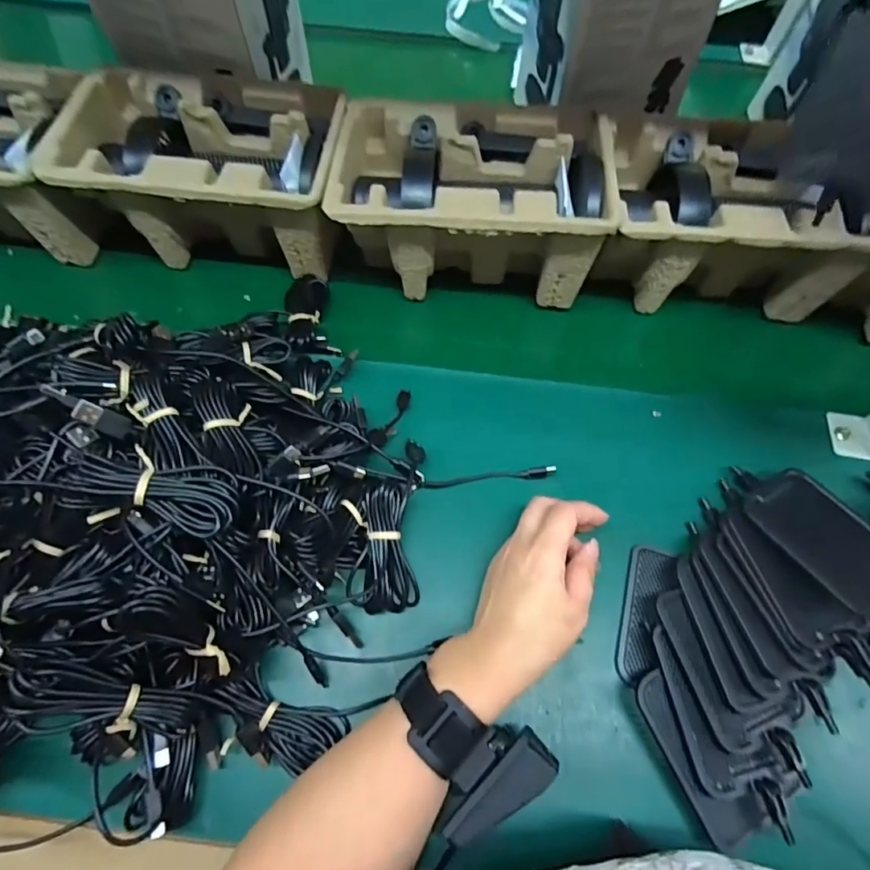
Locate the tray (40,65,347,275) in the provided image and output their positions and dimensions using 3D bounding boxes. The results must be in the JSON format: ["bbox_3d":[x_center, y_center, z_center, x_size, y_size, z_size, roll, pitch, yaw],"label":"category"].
[{"bbox_3d":[-0.196,-0.228,0.468,0.228,0.119,0.154,4,66,3],"label":"tray"}]

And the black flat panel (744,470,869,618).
[{"bbox_3d":[0.282,0.072,0.358,0.075,0.020,0.101,-32,69,-13],"label":"black flat panel"}]

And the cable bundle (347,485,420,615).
[{"bbox_3d":[-0.037,0.080,0.355,0.046,0.015,0.087,-1,84,0],"label":"cable bundle"}]

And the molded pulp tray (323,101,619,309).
[{"bbox_3d":[0.031,-0.206,0.456,0.226,0.108,0.147,3,66,2],"label":"molded pulp tray"}]

